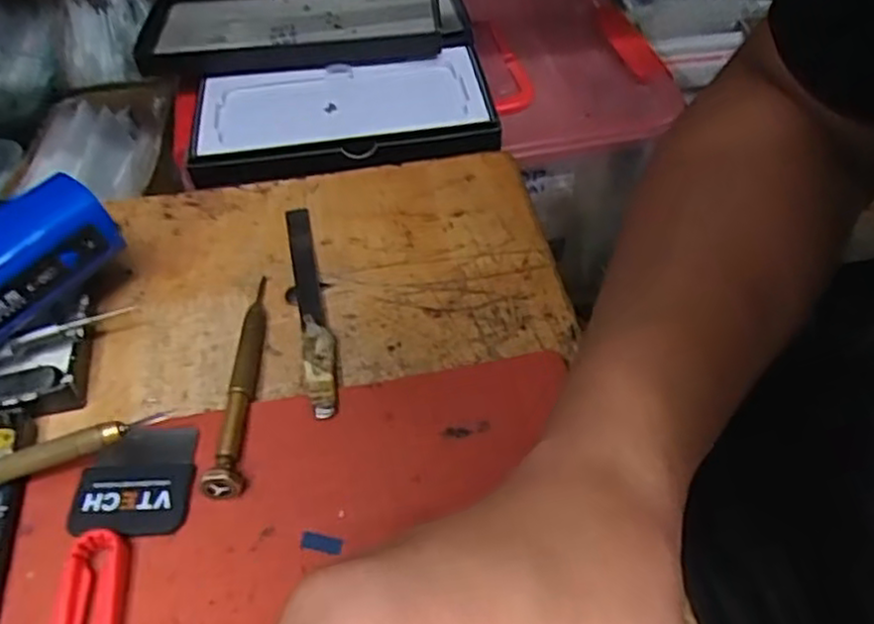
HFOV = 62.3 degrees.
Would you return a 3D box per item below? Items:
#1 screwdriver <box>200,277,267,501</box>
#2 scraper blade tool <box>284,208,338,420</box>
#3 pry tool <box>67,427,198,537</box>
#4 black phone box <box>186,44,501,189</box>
[{"bbox_3d":[-0.075,0.022,0.283,0.011,0.013,0.106,-2,49,1],"label":"screwdriver"},{"bbox_3d":[-0.055,-0.006,0.313,0.014,0.005,0.125,-12,49,-8],"label":"scraper blade tool"},{"bbox_3d":[-0.106,0.059,0.255,0.039,0.004,0.040,-4,52,-7],"label":"pry tool"},{"bbox_3d":[-0.056,-0.117,0.425,0.169,0.018,0.091,-9,49,-6],"label":"black phone box"}]

